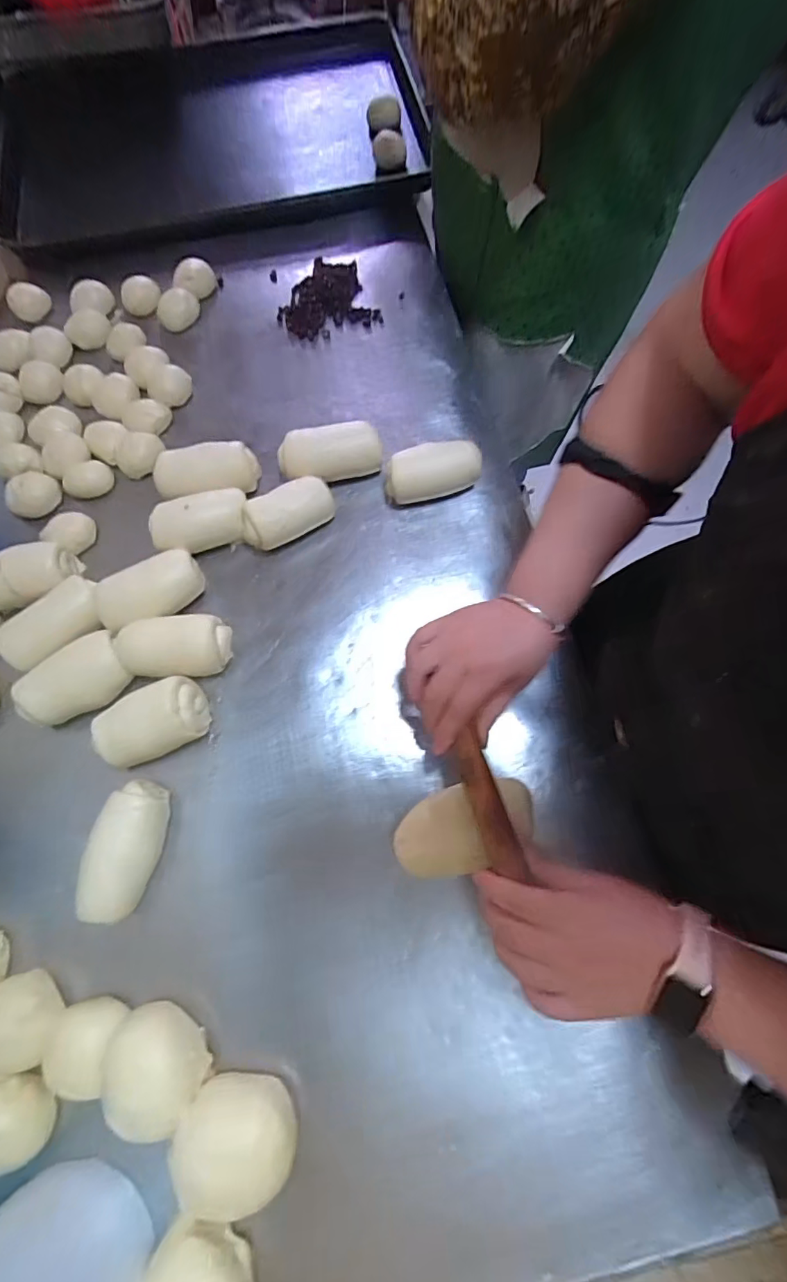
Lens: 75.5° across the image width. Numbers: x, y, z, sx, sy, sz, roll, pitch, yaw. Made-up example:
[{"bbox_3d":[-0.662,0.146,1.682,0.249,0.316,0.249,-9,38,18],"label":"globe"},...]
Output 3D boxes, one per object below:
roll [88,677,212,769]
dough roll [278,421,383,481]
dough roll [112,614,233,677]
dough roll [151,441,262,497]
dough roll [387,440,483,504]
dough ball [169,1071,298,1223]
[{"bbox_3d":[-0.211,0.071,0.445,0.095,0.038,0.059,-25,73,-10],"label":"roll"},{"bbox_3d":[-0.066,-0.199,0.543,0.109,0.036,0.056,-5,71,-3],"label":"dough roll"},{"bbox_3d":[-0.200,0.004,0.468,0.098,0.038,0.058,-7,71,-4],"label":"dough roll"},{"bbox_3d":[-0.195,-0.178,0.530,0.103,0.034,0.045,-4,71,-3],"label":"dough roll"},{"bbox_3d":[0.041,-0.175,0.525,0.099,0.050,0.049,-13,71,-6],"label":"dough roll"},{"bbox_3d":[-0.110,0.346,0.349,0.080,0.039,0.066,8,70,1],"label":"dough ball"}]

